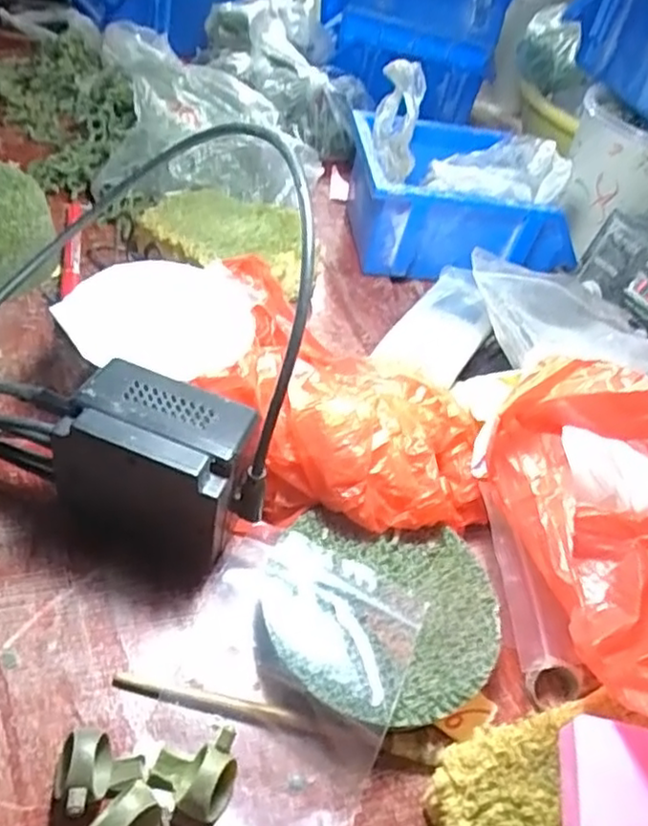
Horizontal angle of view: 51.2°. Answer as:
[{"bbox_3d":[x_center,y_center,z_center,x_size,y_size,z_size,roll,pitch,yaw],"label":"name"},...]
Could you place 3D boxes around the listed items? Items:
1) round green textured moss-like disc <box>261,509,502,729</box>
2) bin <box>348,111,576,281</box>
[{"bbox_3d":[0.026,0.089,0.302,0.103,0.011,0.091,12,46,-3],"label":"round green textured moss-like disc"},{"bbox_3d":[0.106,-0.175,0.530,0.170,0.062,0.125,-3,52,-8],"label":"bin"}]

